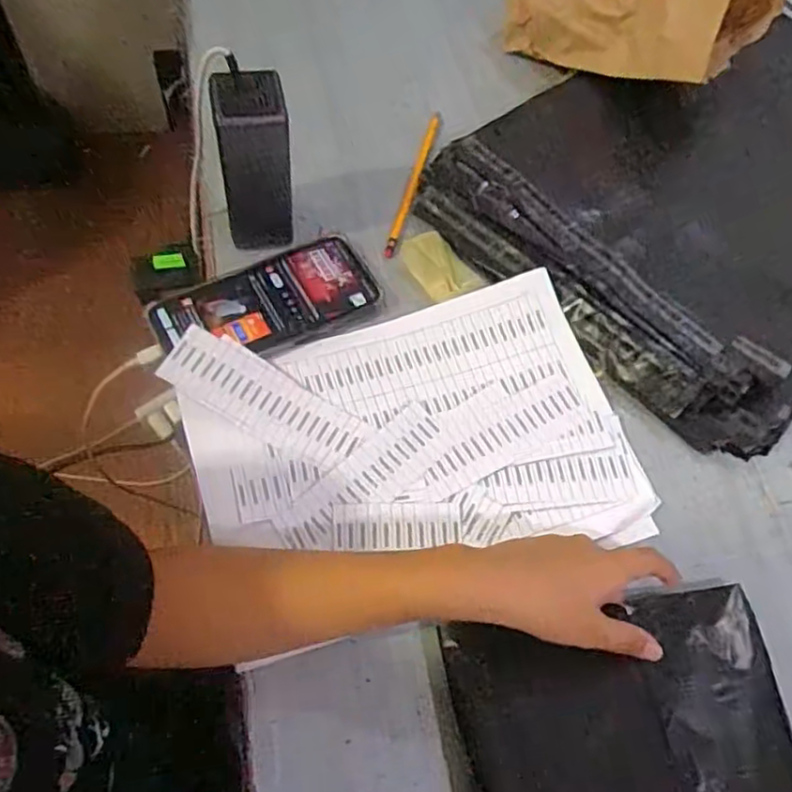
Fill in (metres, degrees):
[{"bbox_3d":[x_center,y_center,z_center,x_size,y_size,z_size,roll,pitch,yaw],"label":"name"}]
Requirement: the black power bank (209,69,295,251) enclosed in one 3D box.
[{"bbox_3d":[-0.106,-0.174,0.516,0.055,0.137,0.045,-6,62,-10],"label":"black power bank"}]

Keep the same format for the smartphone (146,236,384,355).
[{"bbox_3d":[-0.100,-0.074,0.526,0.169,0.012,0.075,-24,70,-17],"label":"smartphone"}]

